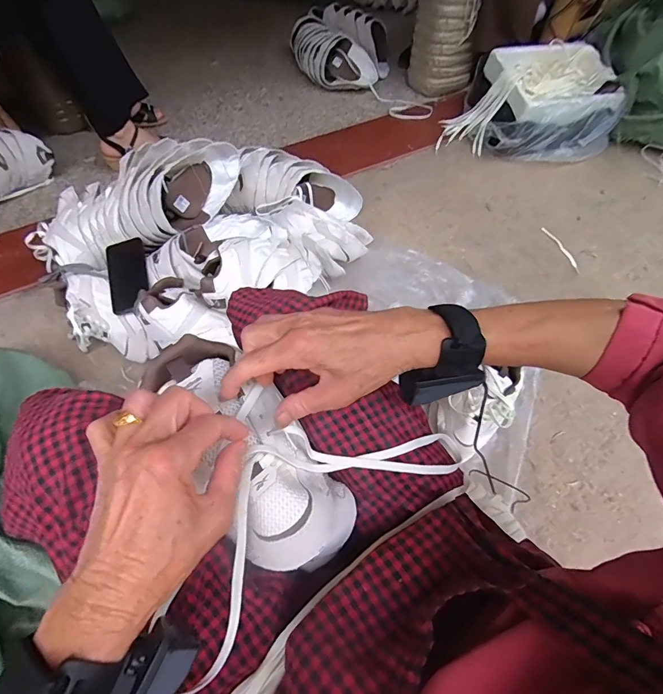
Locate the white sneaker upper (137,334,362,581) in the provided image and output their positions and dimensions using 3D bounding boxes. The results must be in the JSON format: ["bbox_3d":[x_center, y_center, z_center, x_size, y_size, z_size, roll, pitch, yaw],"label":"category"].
[{"bbox_3d":[-0.074,0.097,0.354,0.107,0.064,0.238,-34,85,-21],"label":"white sneaker upper"}]

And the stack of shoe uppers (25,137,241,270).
[{"bbox_3d":[-0.412,-0.305,0.807,0.451,0.140,0.187,-13,58,-10],"label":"stack of shoe uppers"}]

